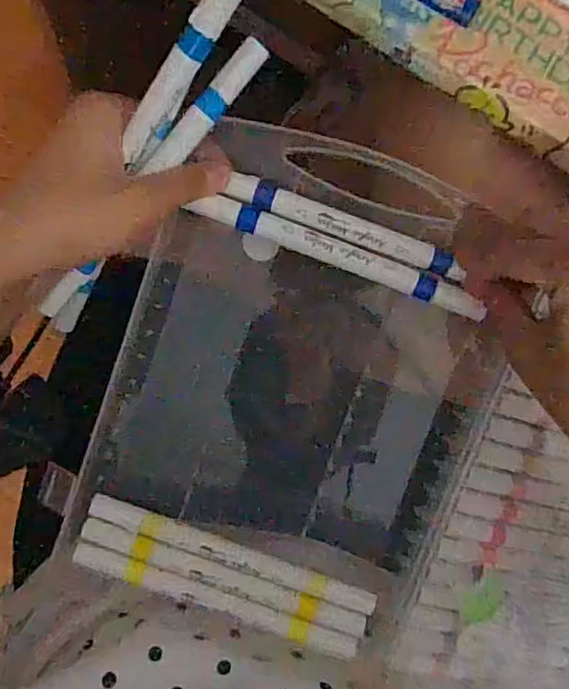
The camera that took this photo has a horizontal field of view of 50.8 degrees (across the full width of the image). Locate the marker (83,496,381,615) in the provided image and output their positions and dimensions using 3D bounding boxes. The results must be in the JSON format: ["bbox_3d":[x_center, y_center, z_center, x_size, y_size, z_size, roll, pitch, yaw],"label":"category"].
[{"bbox_3d":[-0.028,0.117,0.329,0.163,0.008,0.013,21,80,-5],"label":"marker"}]

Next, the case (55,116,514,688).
[{"bbox_3d":[0.006,0.029,0.321,0.189,0.032,0.257,16,98,-1],"label":"case"}]

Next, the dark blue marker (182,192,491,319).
[{"bbox_3d":[0.030,-0.045,0.301,0.149,0.009,0.013,21,83,-3],"label":"dark blue marker"}]

